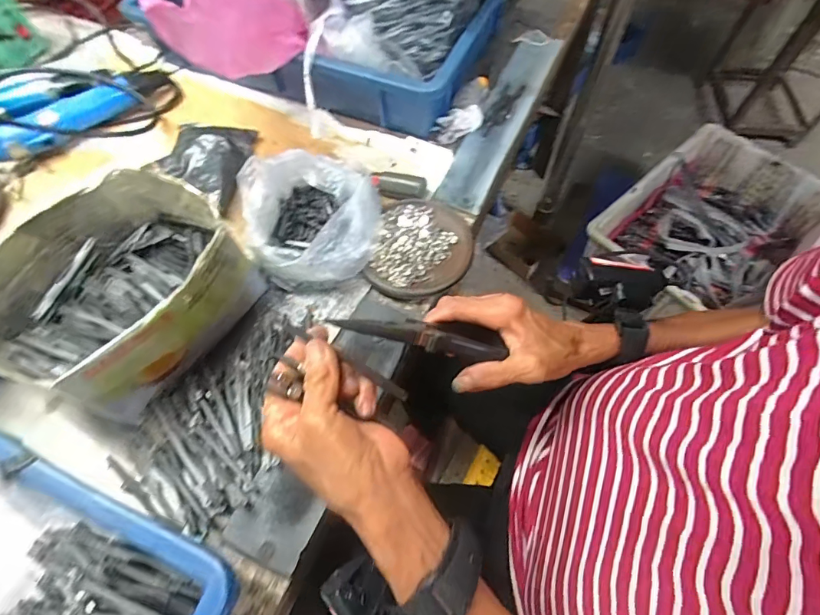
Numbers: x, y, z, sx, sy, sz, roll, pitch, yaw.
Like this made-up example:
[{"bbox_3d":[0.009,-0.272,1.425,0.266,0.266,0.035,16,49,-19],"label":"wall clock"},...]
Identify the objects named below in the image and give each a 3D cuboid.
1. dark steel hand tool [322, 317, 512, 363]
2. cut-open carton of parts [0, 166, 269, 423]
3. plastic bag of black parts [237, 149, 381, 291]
[{"bbox_3d":[0.007,0.018,0.299,0.124,0.020,0.030,11,58,-24],"label":"dark steel hand tool"},{"bbox_3d":[-0.239,-0.015,0.362,0.157,0.082,0.174,31,66,17],"label":"cut-open carton of parts"},{"bbox_3d":[-0.090,-0.087,0.411,0.125,0.058,0.124,-14,61,-7],"label":"plastic bag of black parts"}]

